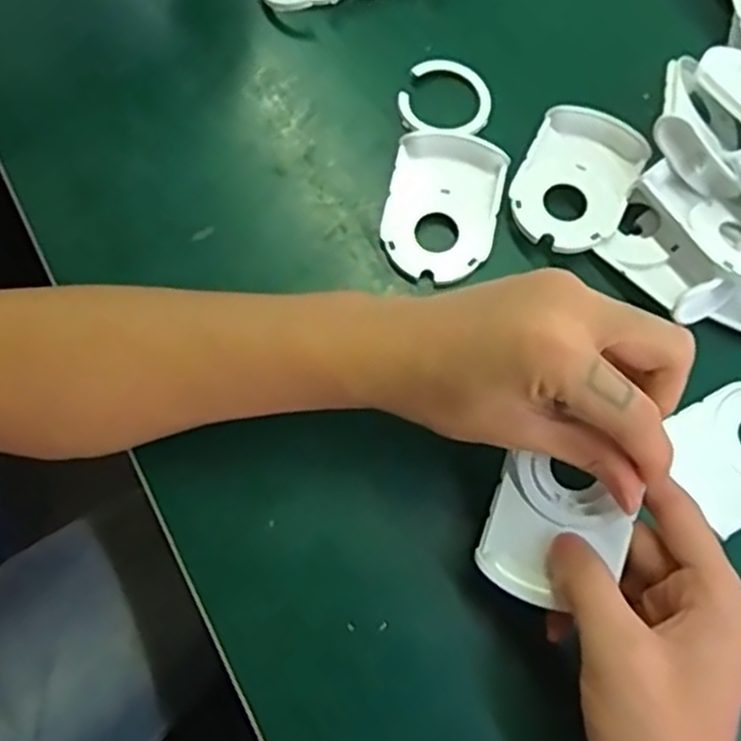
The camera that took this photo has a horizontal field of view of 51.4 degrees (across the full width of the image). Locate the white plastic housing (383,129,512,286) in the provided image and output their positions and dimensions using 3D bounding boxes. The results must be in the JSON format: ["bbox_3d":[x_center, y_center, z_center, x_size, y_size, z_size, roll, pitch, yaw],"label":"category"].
[{"bbox_3d":[0.038,-0.087,0.406,0.058,0.012,0.081,13,72,4],"label":"white plastic housing"}]

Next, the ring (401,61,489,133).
[{"bbox_3d":[0.042,-0.154,0.430,0.050,0.008,0.046,0,72,0],"label":"ring"}]

